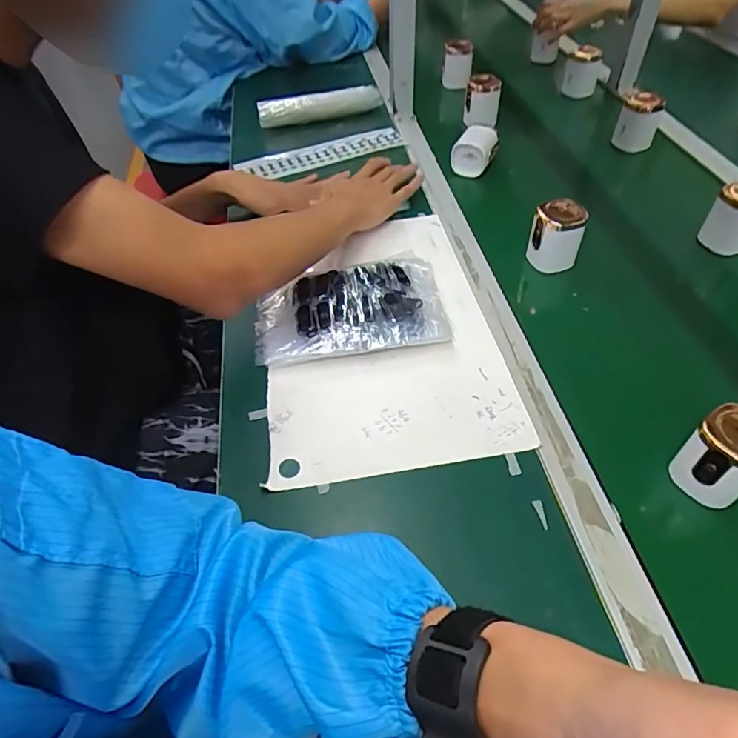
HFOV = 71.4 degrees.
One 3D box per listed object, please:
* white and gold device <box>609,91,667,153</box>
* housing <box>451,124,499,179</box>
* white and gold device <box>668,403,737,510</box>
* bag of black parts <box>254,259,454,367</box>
[{"bbox_3d":[0.437,-0.403,0.832,0.062,0.078,0.051,20,53,19],"label":"white and gold device"},{"bbox_3d":[0.165,-0.339,0.798,0.056,0.064,0.058,21,53,20],"label":"housing"},{"bbox_3d":[0.297,0.073,0.428,0.053,0.081,0.054,-31,55,-22],"label":"white and gold device"},{"bbox_3d":[-0.024,-0.069,0.590,0.214,0.038,0.134,-9,49,-5],"label":"bag of black parts"}]

